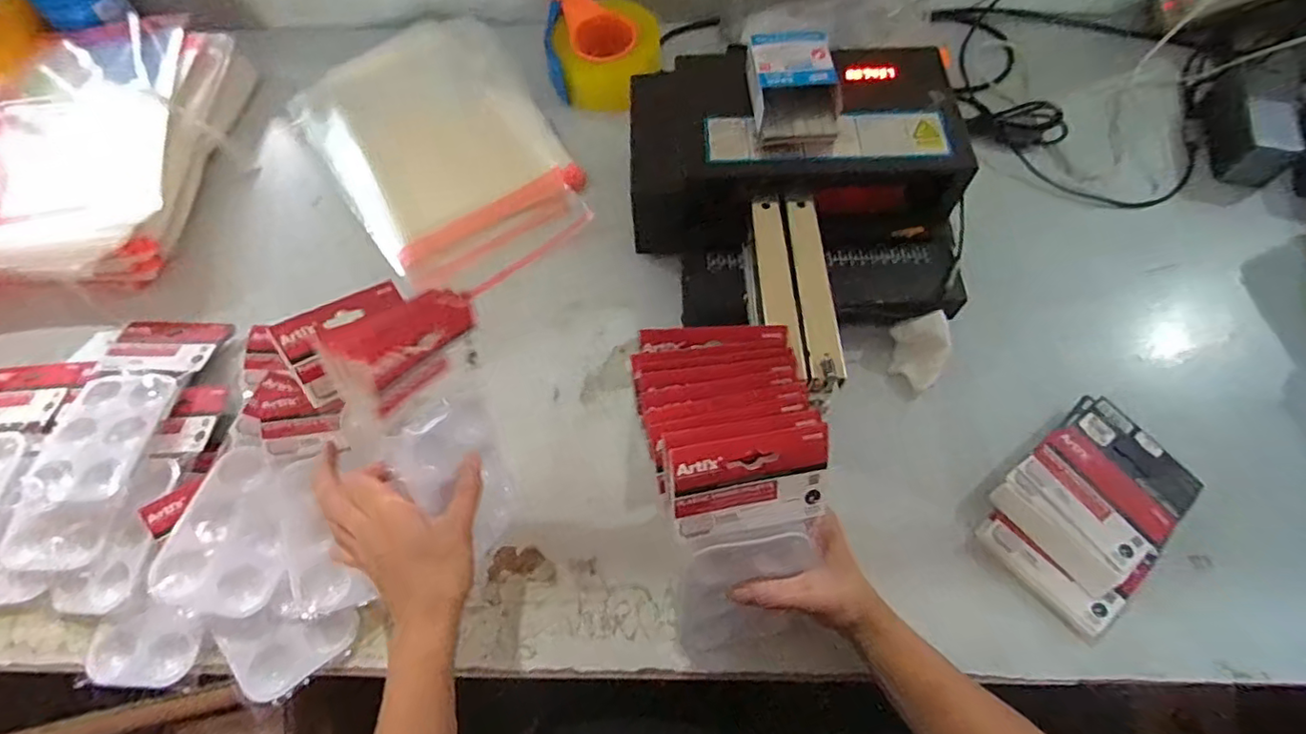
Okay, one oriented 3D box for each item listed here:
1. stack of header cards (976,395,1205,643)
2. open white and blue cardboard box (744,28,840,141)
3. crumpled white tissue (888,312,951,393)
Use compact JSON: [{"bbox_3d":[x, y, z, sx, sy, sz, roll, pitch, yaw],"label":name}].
[{"bbox_3d":[0.355,0.112,0.489,0.112,0.051,0.171,41,72,18],"label":"stack of header cards"},{"bbox_3d":[0.125,-0.251,0.532,0.073,0.037,0.103,-8,64,-3],"label":"open white and blue cardboard box"},{"bbox_3d":[0.247,-0.015,0.545,0.045,0.040,0.060,2,64,2],"label":"crumpled white tissue"}]

